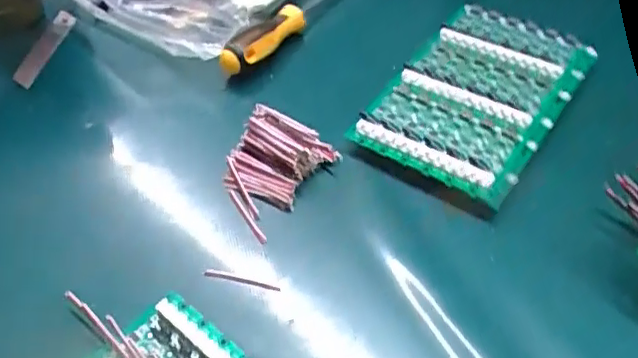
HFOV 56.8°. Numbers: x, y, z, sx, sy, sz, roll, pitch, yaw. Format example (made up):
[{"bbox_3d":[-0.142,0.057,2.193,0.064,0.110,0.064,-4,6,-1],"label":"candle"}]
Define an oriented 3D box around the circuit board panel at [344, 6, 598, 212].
[{"bbox_3d":[0.117,-0.062,0.428,0.108,0.028,0.187,28,55,24],"label":"circuit board panel"}]

